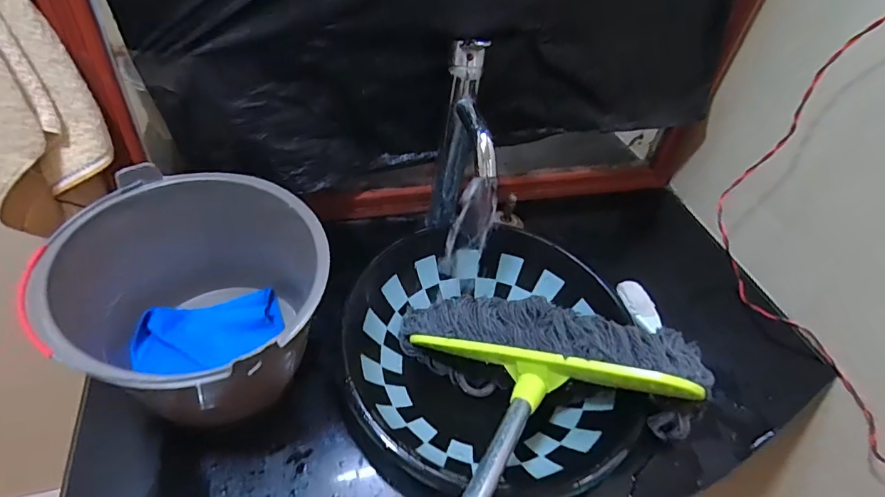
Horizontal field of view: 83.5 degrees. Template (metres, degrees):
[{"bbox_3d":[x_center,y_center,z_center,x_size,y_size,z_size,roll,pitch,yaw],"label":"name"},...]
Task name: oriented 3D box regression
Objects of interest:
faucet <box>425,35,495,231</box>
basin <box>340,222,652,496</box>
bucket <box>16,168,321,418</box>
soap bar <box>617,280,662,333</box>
[{"bbox_3d":[0.022,-0.125,0.679,0.076,0.275,0.145,-1,39,-4],"label":"faucet"},{"bbox_3d":[0.067,0.155,0.675,0.385,0.150,0.386,5,44,-5],"label":"basin"},{"bbox_3d":[-0.261,0.072,0.550,0.280,0.199,0.260,5,44,-5],"label":"bucket"},{"bbox_3d":[0.290,0.084,0.722,0.039,0.020,0.088,-5,46,-14],"label":"soap bar"}]

